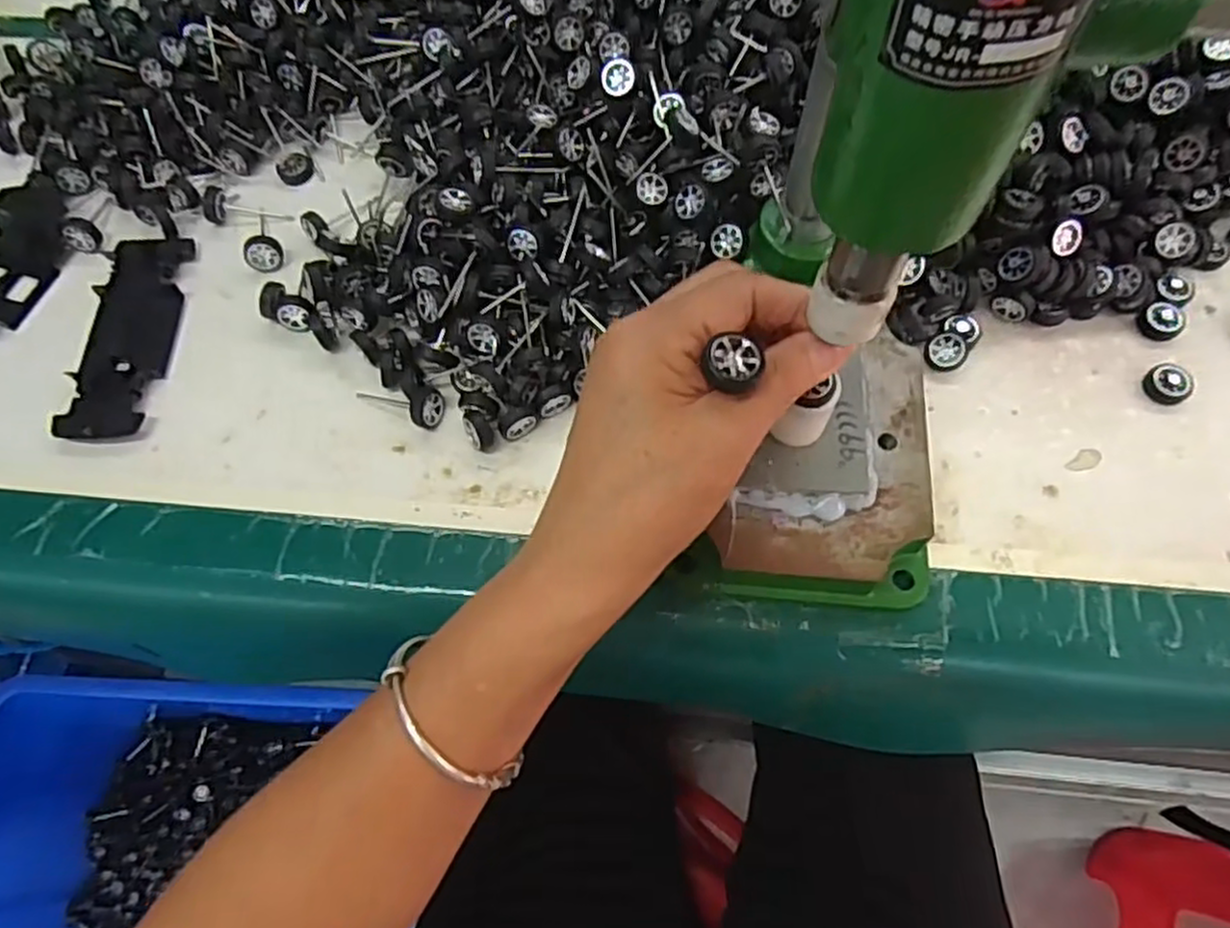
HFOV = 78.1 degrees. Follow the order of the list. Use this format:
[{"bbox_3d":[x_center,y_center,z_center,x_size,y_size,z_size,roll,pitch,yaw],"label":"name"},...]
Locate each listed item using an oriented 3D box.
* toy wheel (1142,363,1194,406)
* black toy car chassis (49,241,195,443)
[{"bbox_3d":[0.268,-0.039,0.368,0.019,0.009,0.021,-34,70,-11],"label":"toy wheel"},{"bbox_3d":[-0.260,-0.071,0.405,0.046,0.006,0.127,1,67,3],"label":"black toy car chassis"}]

